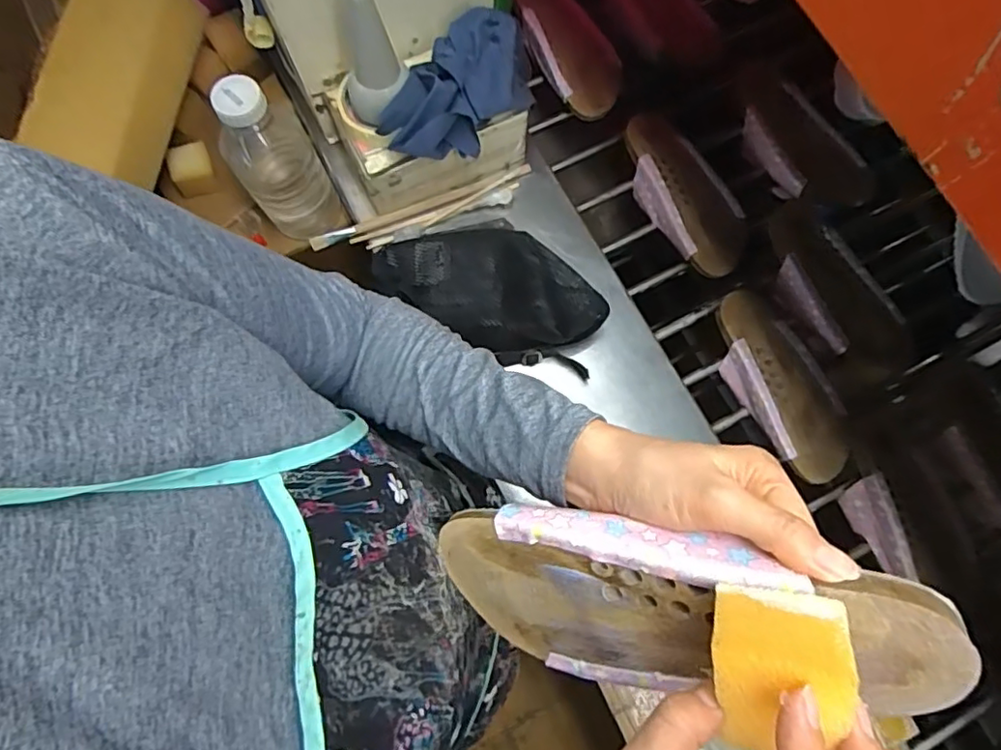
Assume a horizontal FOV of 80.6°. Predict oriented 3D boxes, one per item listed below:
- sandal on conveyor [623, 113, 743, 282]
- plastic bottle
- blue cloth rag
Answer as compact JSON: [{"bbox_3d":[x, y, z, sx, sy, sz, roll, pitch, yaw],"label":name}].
[{"bbox_3d":[0.228,-0.225,0.732,0.097,0.044,0.226,-26,78,-7],"label":"sandal on conveyor"},{"bbox_3d":[-0.256,-0.246,0.676,0.090,0.218,0.073,-34,79,-9],"label":"plastic bottle"},{"bbox_3d":[-0.038,-0.296,0.611,0.103,0.056,0.193,42,79,9],"label":"blue cloth rag"}]

